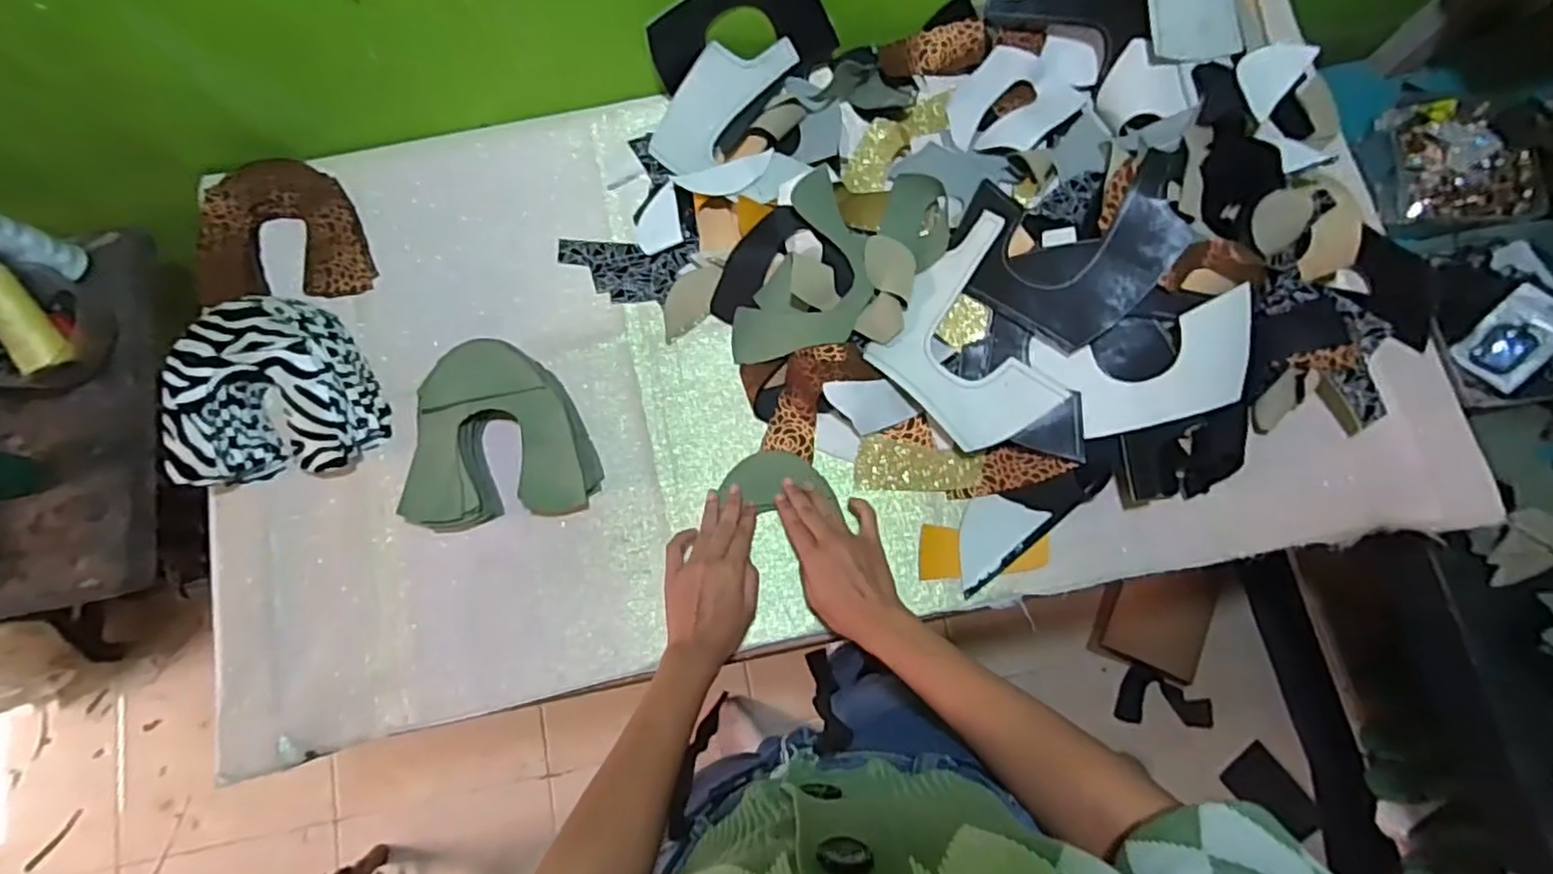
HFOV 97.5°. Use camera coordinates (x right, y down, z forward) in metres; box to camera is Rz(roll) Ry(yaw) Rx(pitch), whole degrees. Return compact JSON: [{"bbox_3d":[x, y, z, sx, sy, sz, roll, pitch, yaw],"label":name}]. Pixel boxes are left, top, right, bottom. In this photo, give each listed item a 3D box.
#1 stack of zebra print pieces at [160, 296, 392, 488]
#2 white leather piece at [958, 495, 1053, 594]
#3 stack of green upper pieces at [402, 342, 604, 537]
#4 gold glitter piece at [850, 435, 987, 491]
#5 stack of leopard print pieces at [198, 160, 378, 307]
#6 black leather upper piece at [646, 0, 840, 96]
[{"bbox_3d":[-0.486,-0.051,0.654,0.174,0.080,0.177,-10,79,0],"label":"stack of zebra print pieces"},{"bbox_3d":[0.201,0.091,0.649,0.101,0.005,0.058,-42,81,-6],"label":"white leather piece"},{"bbox_3d":[-0.272,-0.004,0.655,0.179,0.058,0.171,-9,79,0],"label":"stack of green upper pieces"},{"bbox_3d":[0.138,0.029,0.659,0.121,0.008,0.051,3,93,3],"label":"gold glitter piece"},{"bbox_3d":[-0.510,-0.215,0.711,0.147,0.039,0.150,-12,79,-1],"label":"stack of leopard print pieces"},{"bbox_3d":[-0.034,-0.409,0.677,0.184,0.119,0.030,-14,78,-2],"label":"black leather upper piece"}]

